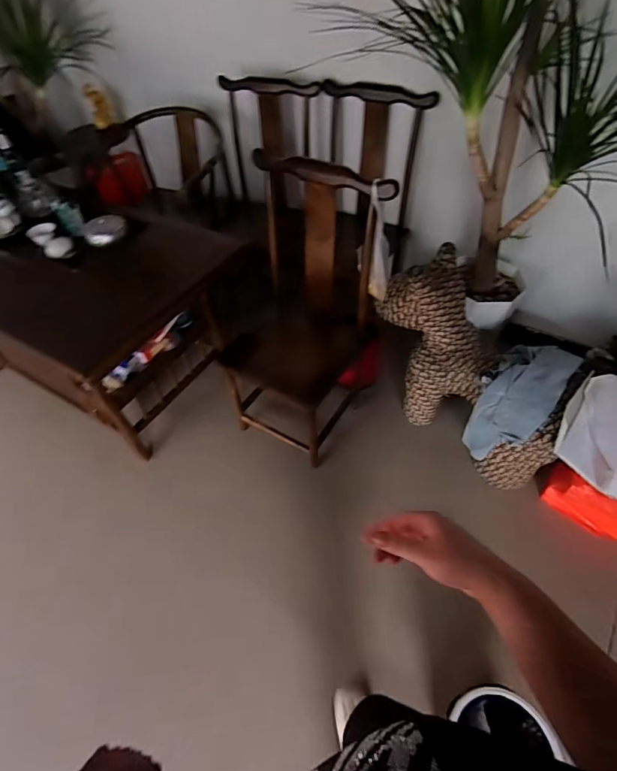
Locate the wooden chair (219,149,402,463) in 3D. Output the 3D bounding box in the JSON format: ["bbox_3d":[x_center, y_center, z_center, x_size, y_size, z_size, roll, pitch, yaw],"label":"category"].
[{"bbox_3d":[-0.063,-0.221,1.501,0.472,0.960,0.450,31,58,26],"label":"wooden chair"}]

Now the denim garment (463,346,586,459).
[{"bbox_3d":[0.741,0.054,1.480,0.216,0.338,0.349,30,58,25],"label":"denim garment"}]

